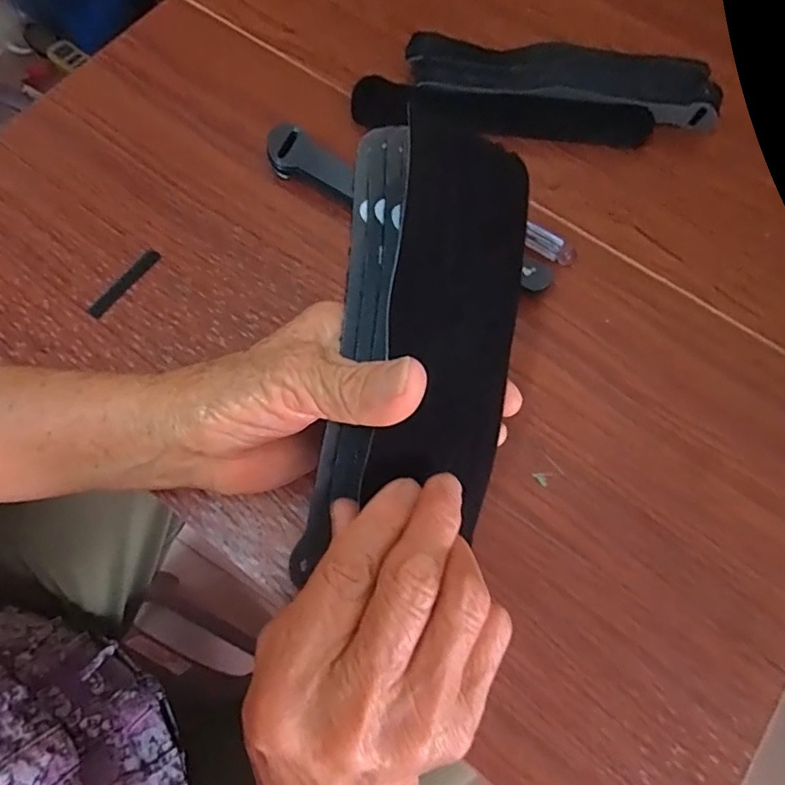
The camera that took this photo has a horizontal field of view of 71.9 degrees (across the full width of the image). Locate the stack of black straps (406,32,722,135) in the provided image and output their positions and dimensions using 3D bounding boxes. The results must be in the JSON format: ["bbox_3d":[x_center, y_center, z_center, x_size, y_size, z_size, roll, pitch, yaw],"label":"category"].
[{"bbox_3d":[0.115,-0.211,0.369,0.206,0.028,0.039,6,71,2],"label":"stack of black straps"}]

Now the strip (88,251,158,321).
[{"bbox_3d":[-0.166,-0.068,0.337,0.009,0.004,0.055,38,75,12],"label":"strip"}]

